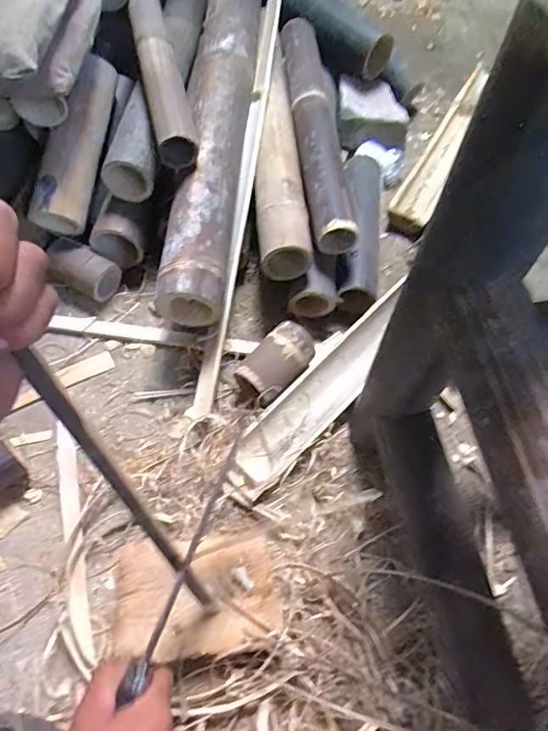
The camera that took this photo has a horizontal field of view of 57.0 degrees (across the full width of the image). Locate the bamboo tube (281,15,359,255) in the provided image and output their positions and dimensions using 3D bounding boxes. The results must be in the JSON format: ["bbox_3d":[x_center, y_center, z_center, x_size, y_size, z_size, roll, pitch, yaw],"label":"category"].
[{"bbox_3d":[0.061,-0.366,0.770,0.066,0.059,0.466,-5,62,-5],"label":"bamboo tube"}]

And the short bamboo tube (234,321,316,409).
[{"bbox_3d":[0.002,0.001,0.653,0.060,0.048,0.116,39,67,17],"label":"short bamboo tube"}]

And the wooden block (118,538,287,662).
[{"bbox_3d":[-0.080,0.244,0.533,0.164,0.035,0.112,-1,62,-3],"label":"wooden block"}]

